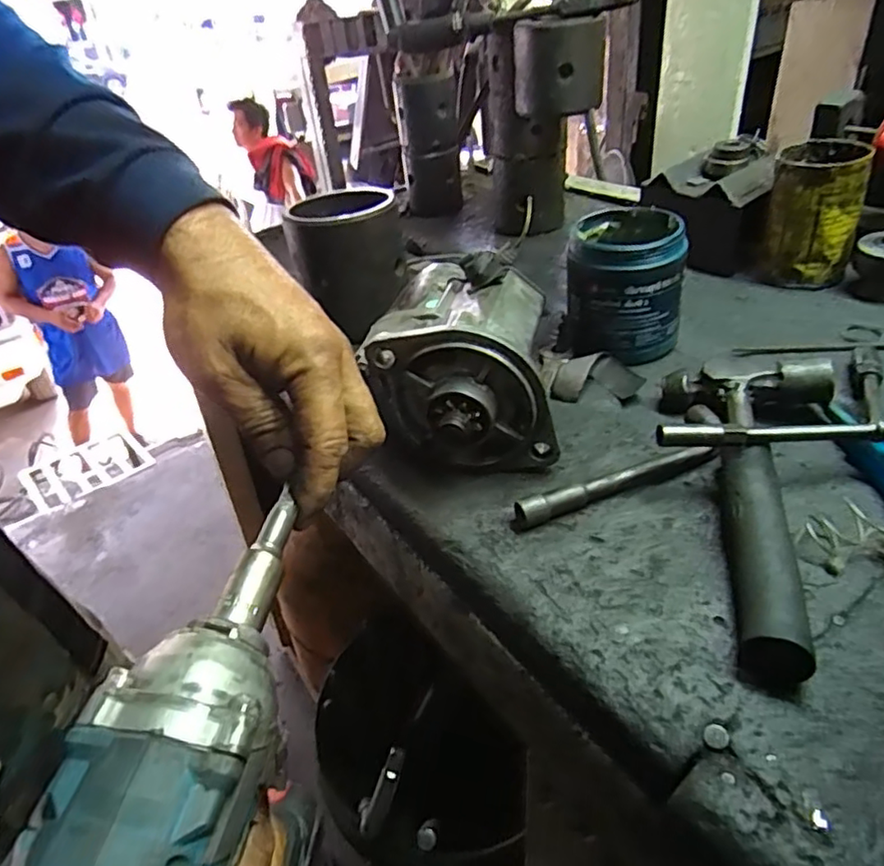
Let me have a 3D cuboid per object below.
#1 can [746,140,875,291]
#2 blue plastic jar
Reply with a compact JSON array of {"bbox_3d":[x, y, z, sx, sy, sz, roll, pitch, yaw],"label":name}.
[{"bbox_3d":[0.341,-0.202,0.572,0.078,0.113,0.083,12,40,24],"label":"can"},{"bbox_3d":[0.151,-0.123,0.510,0.092,0.097,0.091,5,38,16],"label":"blue plastic jar"}]

